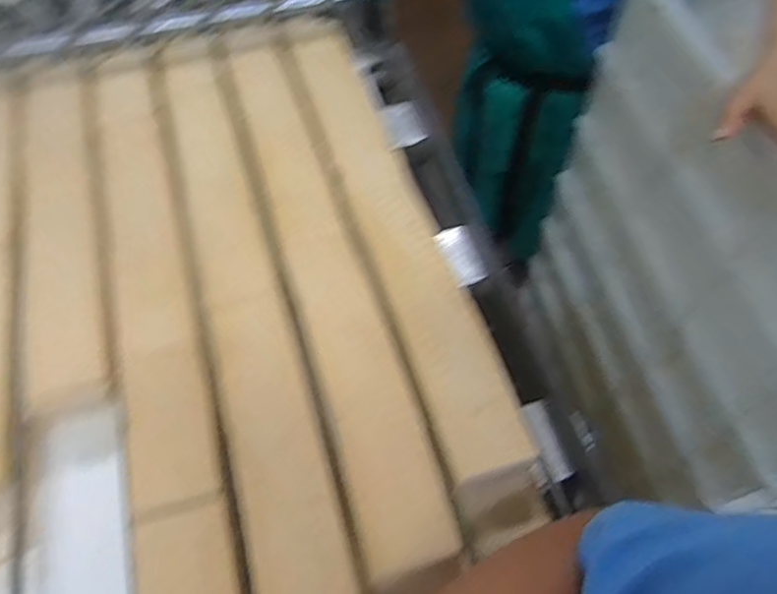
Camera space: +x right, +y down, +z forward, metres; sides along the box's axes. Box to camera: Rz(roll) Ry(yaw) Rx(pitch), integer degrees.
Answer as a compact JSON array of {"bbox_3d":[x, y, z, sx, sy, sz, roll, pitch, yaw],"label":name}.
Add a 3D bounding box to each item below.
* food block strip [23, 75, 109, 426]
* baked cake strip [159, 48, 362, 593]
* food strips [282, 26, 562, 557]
[{"bbox_3d":[-0.365,-0.089,0.657,0.078,0.016,0.465,-14,59,-8],"label":"food block strip"},{"bbox_3d":[-0.155,-0.025,0.616,0.076,0.023,0.717,-15,60,-9],"label":"baked cake strip"},{"bbox_3d":[0.005,-0.077,0.662,0.097,0.048,0.673,-15,60,-9],"label":"food strips"}]

